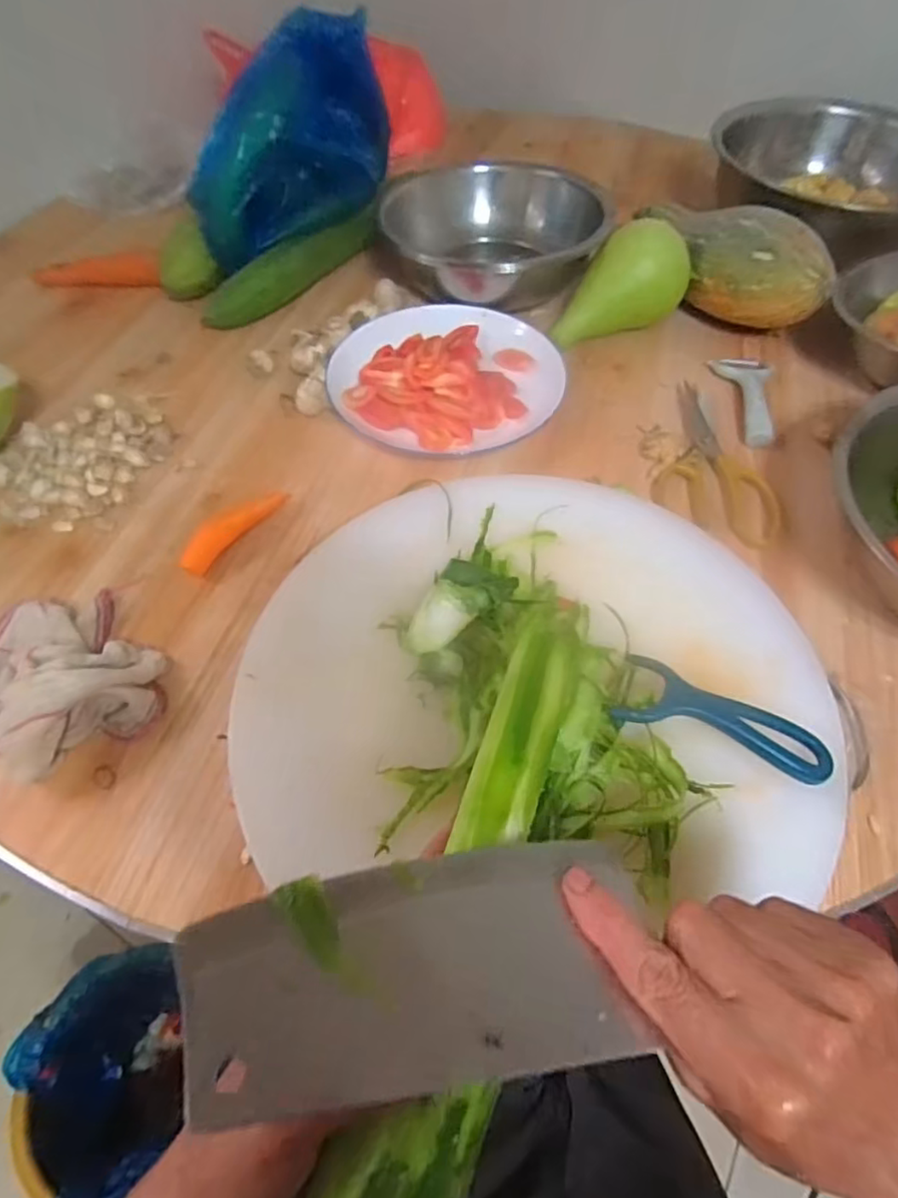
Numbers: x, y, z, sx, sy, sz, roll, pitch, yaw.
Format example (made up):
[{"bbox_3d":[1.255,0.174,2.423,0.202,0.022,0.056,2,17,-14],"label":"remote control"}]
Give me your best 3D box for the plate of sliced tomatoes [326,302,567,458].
[{"bbox_3d":[-0.005,-0.230,0.652,0.235,0.041,0.189,14,57,8],"label":"plate of sliced tomatoes"}]

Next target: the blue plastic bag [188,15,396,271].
[{"bbox_3d":[-0.181,-0.540,0.724,0.065,0.189,0.288,26,60,16],"label":"blue plastic bag"}]

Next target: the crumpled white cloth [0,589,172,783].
[{"bbox_3d":[-0.300,0.057,0.457,0.149,0.048,0.141,39,64,22],"label":"crumpled white cloth"}]

